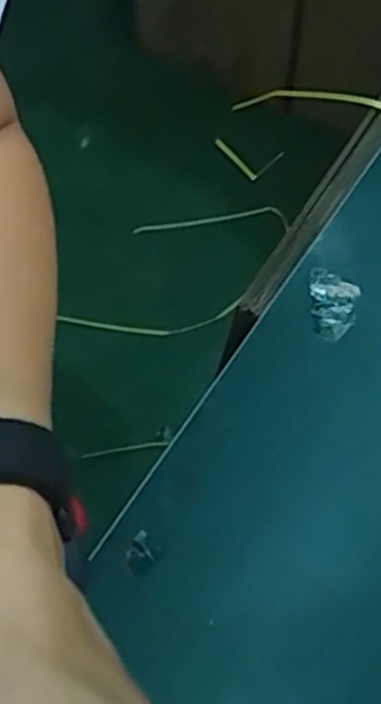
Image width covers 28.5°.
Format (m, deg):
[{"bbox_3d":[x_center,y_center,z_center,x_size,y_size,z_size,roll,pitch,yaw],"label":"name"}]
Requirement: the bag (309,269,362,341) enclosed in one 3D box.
[{"bbox_3d":[0.128,-0.041,0.693,0.047,0.031,0.067,16,60,10],"label":"bag"}]

